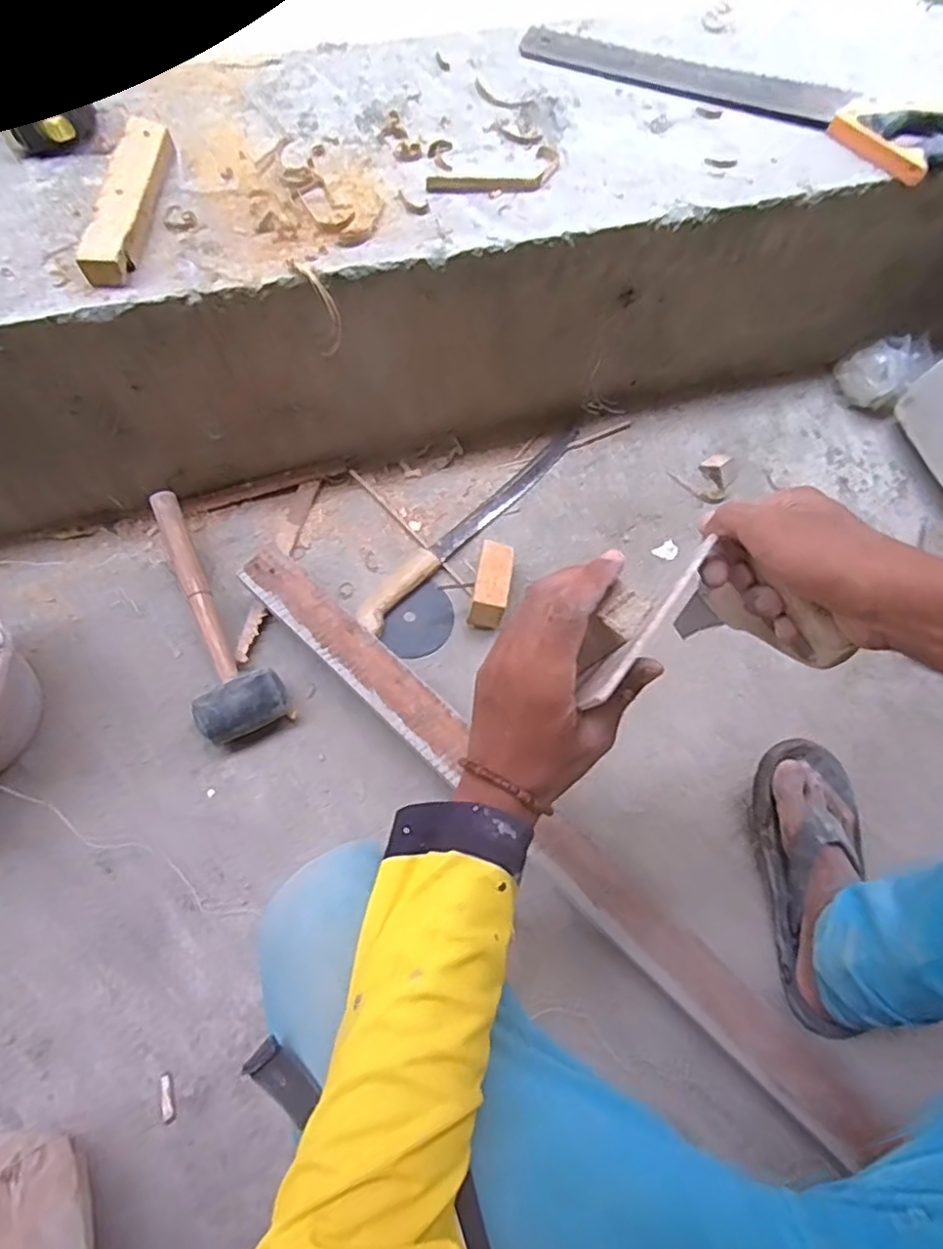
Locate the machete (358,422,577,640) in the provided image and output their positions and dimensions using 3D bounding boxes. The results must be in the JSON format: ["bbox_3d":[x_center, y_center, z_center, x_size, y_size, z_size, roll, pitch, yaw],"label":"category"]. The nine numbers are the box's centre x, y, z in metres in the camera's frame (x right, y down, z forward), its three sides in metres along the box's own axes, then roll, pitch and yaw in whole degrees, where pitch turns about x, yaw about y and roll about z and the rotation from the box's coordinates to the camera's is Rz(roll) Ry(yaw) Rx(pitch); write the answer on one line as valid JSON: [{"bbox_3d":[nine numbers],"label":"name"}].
[{"bbox_3d":[0.004,-0.133,0.829,0.043,0.027,0.394,38,71,12],"label":"machete"}]

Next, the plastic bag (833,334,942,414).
[{"bbox_3d":[0.573,-0.355,0.924,0.073,0.097,0.098,-34,73,-15],"label":"plastic bag"}]

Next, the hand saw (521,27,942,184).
[{"bbox_3d":[0.318,-0.610,0.744,0.515,0.019,0.130,28,69,8],"label":"hand saw"}]

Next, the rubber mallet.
[{"bbox_3d":[-0.300,-0.011,0.748,0.091,0.080,0.302,-24,71,-12],"label":"rubber mallet"}]

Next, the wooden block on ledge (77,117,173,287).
[{"bbox_3d":[-0.328,-0.407,0.629,0.038,0.031,0.193,5,68,-1],"label":"wooden block on ledge"}]

